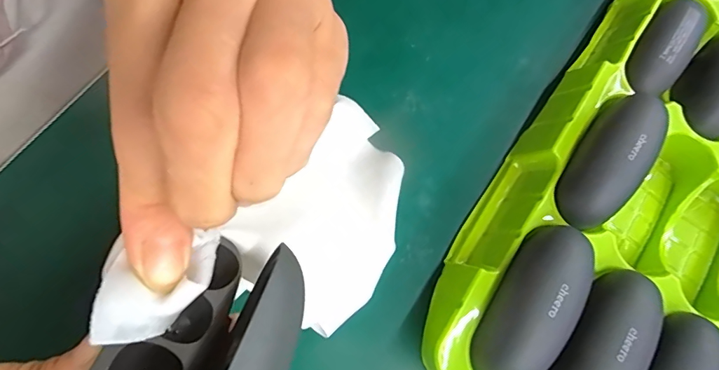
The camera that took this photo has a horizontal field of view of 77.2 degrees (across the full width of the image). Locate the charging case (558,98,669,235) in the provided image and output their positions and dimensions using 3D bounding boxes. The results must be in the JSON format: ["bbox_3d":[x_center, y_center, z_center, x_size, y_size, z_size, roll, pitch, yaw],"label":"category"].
[{"bbox_3d":[0.105,-0.011,0.189,0.025,0.023,0.061,36,74,5],"label":"charging case"}]

